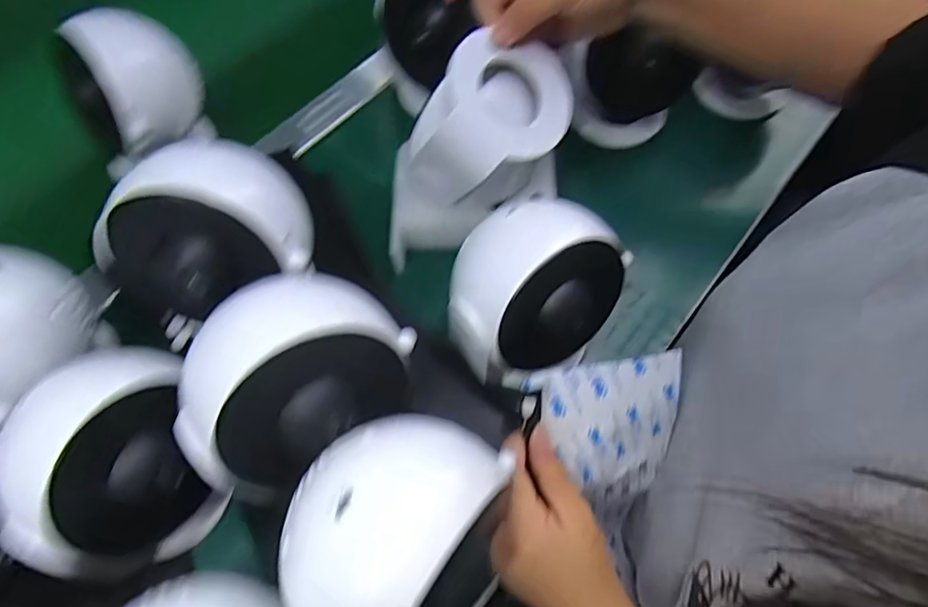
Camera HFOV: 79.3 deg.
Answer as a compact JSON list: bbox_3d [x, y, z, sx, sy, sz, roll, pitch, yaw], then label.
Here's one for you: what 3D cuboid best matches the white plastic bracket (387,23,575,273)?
[{"bbox_3d":[0.006,-0.104,0.401,0.135,0.141,0.069,-14,63,-7],"label":"white plastic bracket"}]

